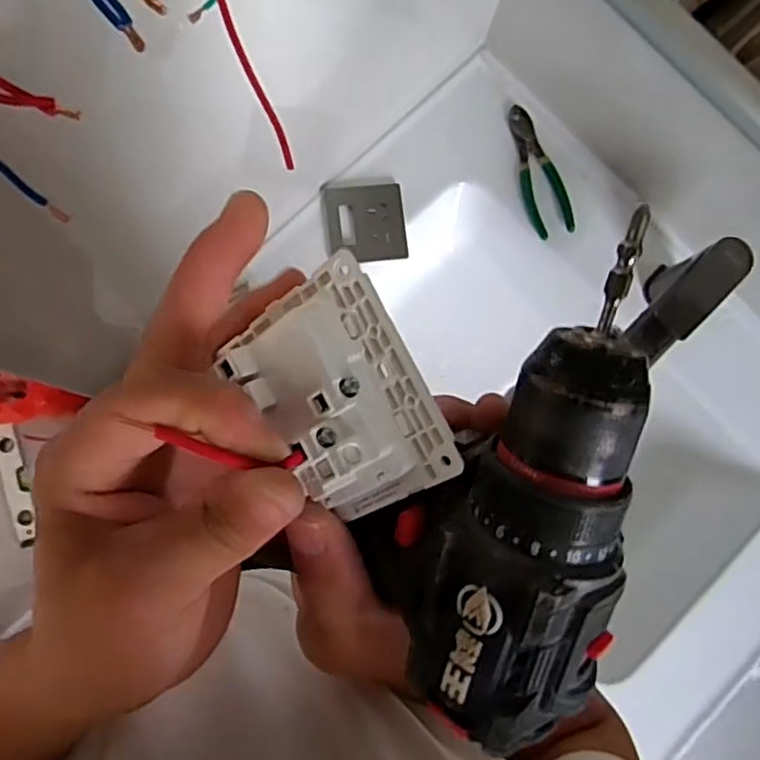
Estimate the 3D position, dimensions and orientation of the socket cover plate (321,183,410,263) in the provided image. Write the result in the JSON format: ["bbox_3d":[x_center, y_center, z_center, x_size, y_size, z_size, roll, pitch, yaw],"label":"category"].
[{"bbox_3d":[-0.015,-0.175,0.721,0.086,0.009,0.087,-7,83,-5],"label":"socket cover plate"}]

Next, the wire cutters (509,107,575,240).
[{"bbox_3d":[0.178,-0.238,0.737,0.051,0.007,0.154,-15,84,-6],"label":"wire cutters"}]

